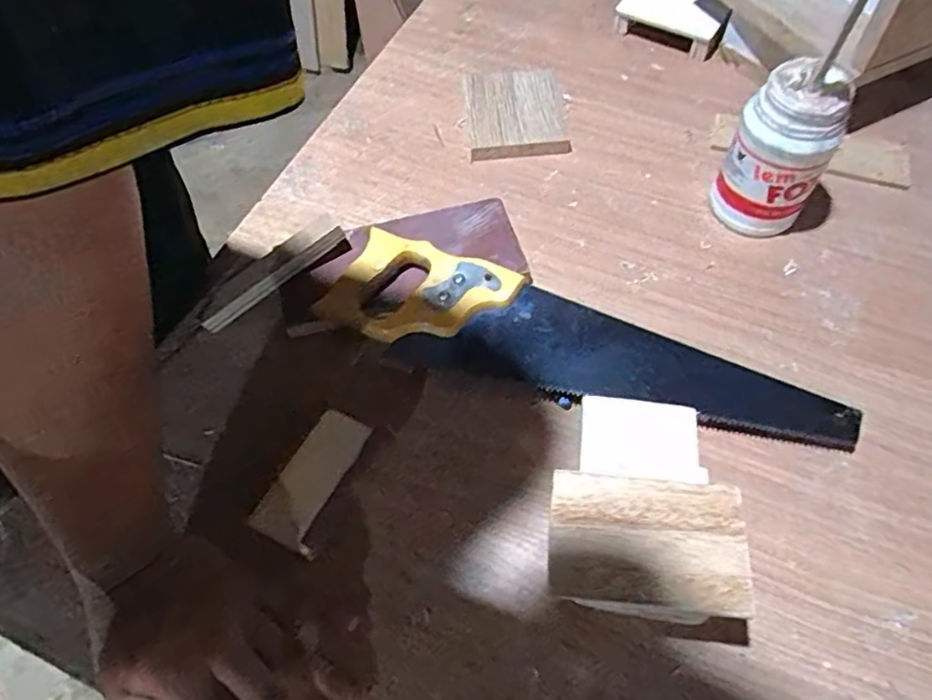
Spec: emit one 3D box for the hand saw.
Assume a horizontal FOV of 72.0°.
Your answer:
[{"bbox_3d":[0.084,-0.003,0.501,0.417,0.044,0.089,15,59,8],"label":"hand saw"}]

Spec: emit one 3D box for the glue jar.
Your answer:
[{"bbox_3d":[0.262,-0.166,0.542,0.080,0.138,0.061,31,63,17],"label":"glue jar"}]

